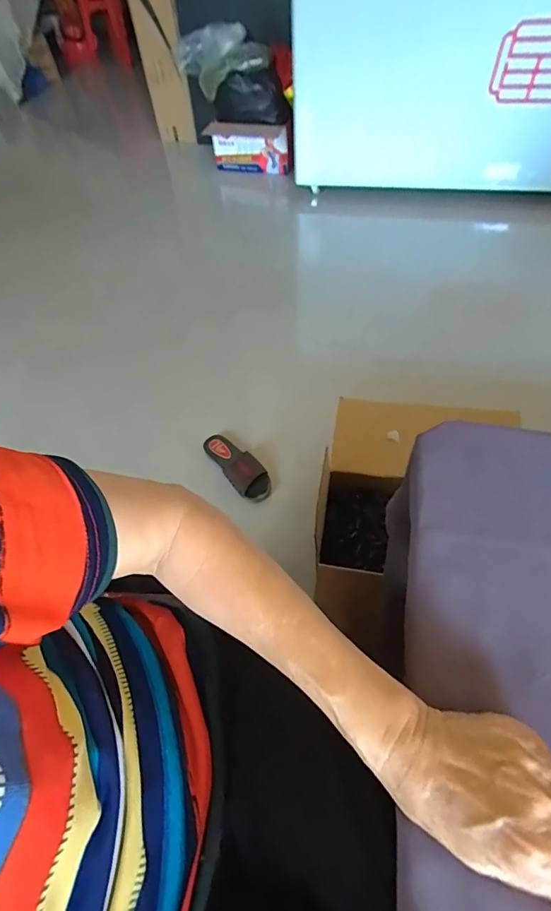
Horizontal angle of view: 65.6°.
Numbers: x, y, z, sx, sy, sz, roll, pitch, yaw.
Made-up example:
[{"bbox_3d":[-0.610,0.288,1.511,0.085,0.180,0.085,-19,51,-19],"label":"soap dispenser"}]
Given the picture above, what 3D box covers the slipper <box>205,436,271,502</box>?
[{"bbox_3d":[-0.090,0.021,1.026,0.083,0.062,0.223,-31,59,-17],"label":"slipper"}]

